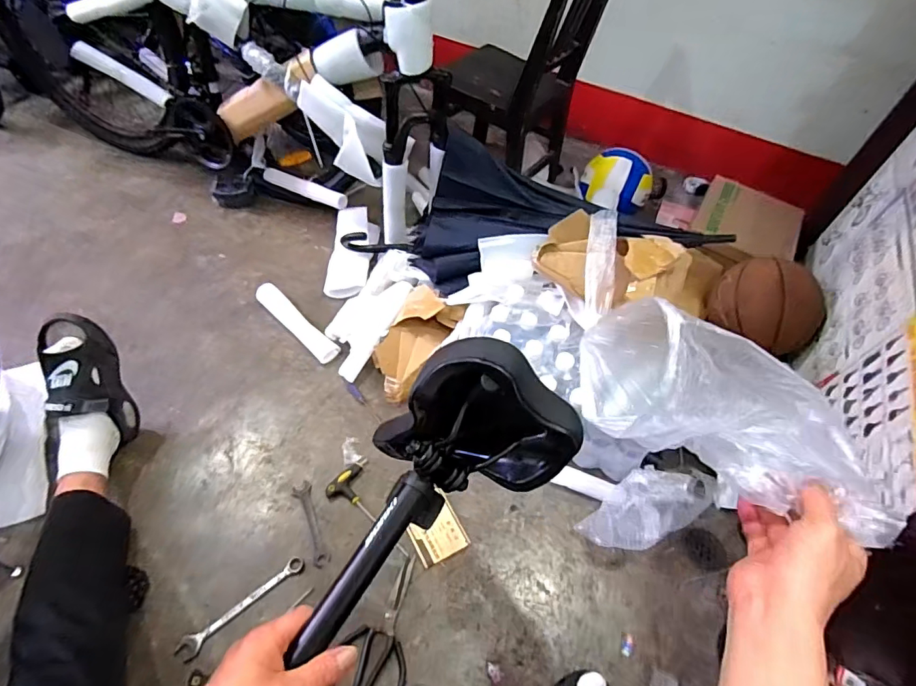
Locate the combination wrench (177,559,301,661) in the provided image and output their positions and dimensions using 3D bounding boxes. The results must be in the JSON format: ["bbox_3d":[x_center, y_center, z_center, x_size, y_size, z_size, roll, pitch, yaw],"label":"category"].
[{"bbox_3d":[-0.349,0.425,0.803,0.210,0.006,0.033,-35,64,-27],"label":"combination wrench"}]

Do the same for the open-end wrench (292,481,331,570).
[{"bbox_3d":[-0.265,0.326,0.898,0.034,0.010,0.160,-19,58,-19],"label":"open-end wrench"}]

